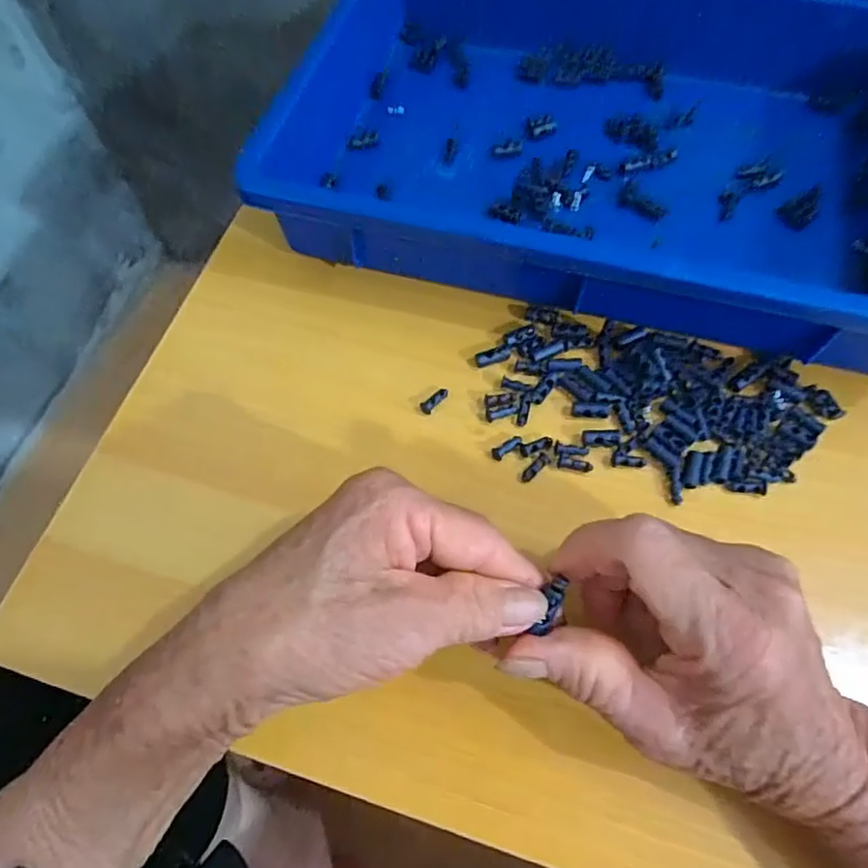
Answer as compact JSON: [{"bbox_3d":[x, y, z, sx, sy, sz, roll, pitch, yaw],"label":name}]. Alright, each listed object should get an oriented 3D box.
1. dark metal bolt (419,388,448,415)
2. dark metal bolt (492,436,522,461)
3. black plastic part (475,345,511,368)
[{"bbox_3d":[0.000,-0.018,0.304,0.007,0.004,0.017,40,74,17],"label":"dark metal bolt"},{"bbox_3d":[0.037,0.007,0.292,0.017,0.005,0.006,-31,69,-11],"label":"dark metal bolt"},{"bbox_3d":[0.032,-0.042,0.313,0.019,0.004,0.007,-17,67,-5],"label":"black plastic part"}]

